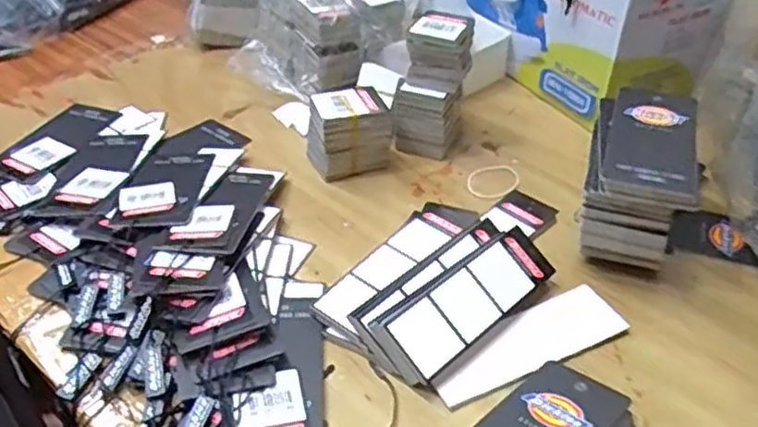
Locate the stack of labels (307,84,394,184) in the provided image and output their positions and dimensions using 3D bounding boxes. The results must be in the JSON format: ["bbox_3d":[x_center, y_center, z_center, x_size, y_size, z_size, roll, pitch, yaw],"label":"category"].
[{"bbox_3d":[-0.019,-0.060,0.516,0.059,0.053,0.038,-9,40,-14],"label":"stack of labels"}]

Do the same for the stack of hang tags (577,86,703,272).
[{"bbox_3d":[0.164,-0.020,0.454,0.062,0.081,0.106,12,39,12],"label":"stack of hang tags"}]

